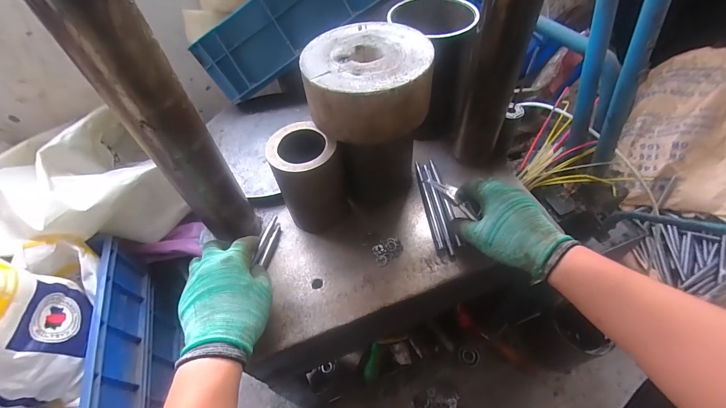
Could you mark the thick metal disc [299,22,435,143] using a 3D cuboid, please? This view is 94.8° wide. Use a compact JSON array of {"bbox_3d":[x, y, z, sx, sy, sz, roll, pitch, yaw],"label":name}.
[{"bbox_3d":[0.006,-0.143,0.388,0.138,0.062,0.137,-2,53,3],"label":"thick metal disc"}]

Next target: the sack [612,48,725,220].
[{"bbox_3d":[0.837,-0.171,0.808,0.326,0.104,0.439,18,82,33],"label":"sack"}]

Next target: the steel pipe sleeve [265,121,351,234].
[{"bbox_3d":[-0.071,-0.034,0.457,0.084,0.129,0.086,-19,53,-9],"label":"steel pipe sleeve"}]

